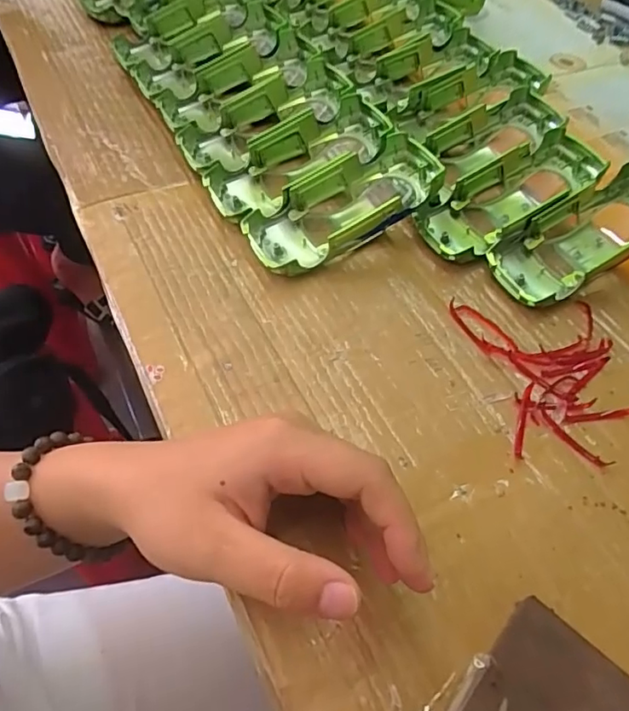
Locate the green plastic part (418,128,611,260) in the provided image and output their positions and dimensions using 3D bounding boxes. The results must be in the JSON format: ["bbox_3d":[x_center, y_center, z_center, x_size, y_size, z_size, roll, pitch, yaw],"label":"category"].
[{"bbox_3d":[0.137,-0.108,0.388,0.140,0.034,0.058,-32,62,-10],"label":"green plastic part"}]

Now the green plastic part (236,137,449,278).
[{"bbox_3d":[0.021,-0.097,0.364,0.130,0.041,0.058,-23,59,-20],"label":"green plastic part"}]

